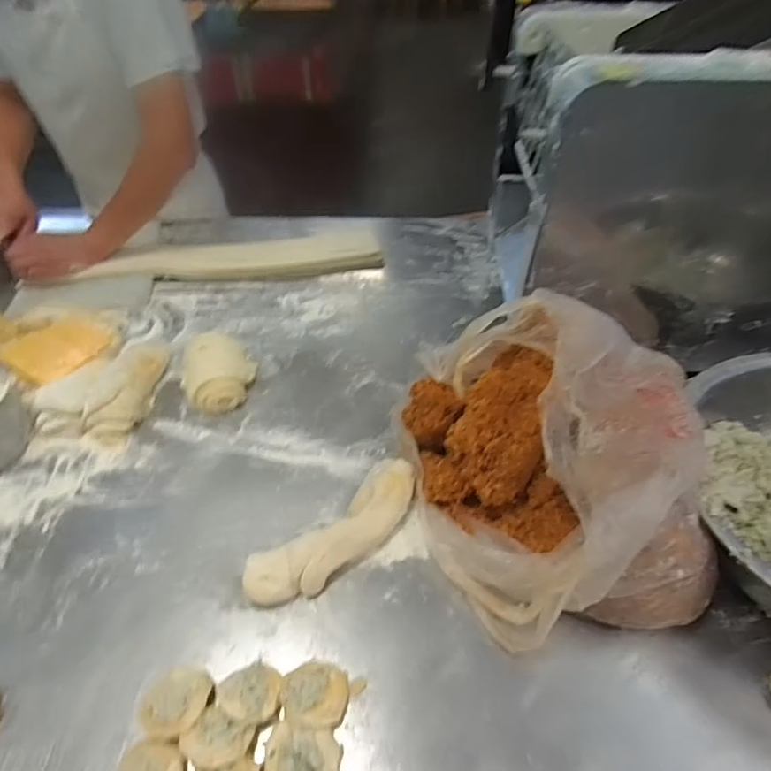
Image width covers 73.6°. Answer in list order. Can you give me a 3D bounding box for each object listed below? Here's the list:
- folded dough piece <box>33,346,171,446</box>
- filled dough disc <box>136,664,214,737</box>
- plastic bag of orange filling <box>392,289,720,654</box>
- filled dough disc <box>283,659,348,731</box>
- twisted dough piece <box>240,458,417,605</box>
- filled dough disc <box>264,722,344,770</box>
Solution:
[{"bbox_3d":[-0.407,-0.002,0.752,0.122,0.063,0.169,3,46,6],"label":"folded dough piece"},{"bbox_3d":[-0.196,0.292,0.481,0.063,0.008,0.063,-7,26,3],"label":"filled dough disc"},{"bbox_3d":[0.181,0.079,0.548,0.293,0.214,0.288,-1,46,1],"label":"plastic bag of orange filling"},{"bbox_3d":[-0.068,0.290,0.484,0.062,0.028,0.058,-1,46,1],"label":"filled dough disc"},{"bbox_3d":[-0.052,0.168,0.588,0.225,0.049,0.062,-33,53,-26],"label":"twisted dough piece"},{"bbox_3d":[-0.072,0.328,0.451,0.066,0.023,0.047,3,46,5],"label":"filled dough disc"}]

